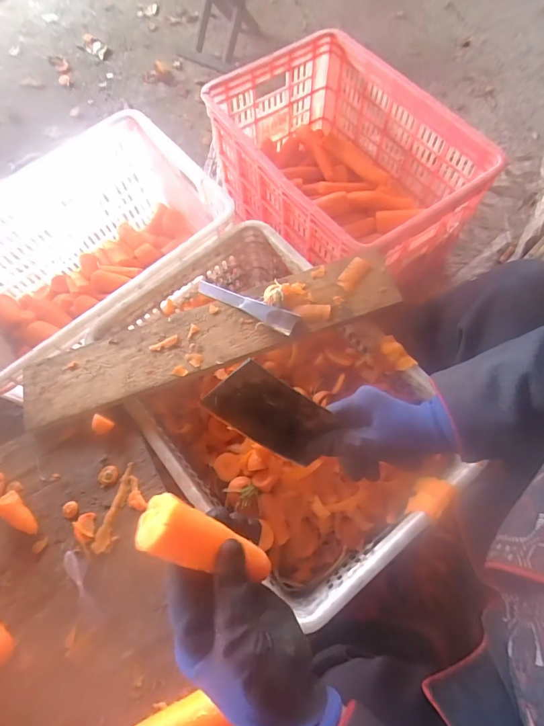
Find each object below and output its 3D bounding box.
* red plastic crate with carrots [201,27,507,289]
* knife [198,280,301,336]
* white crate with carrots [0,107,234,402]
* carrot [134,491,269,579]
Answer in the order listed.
[{"bbox_3d":[0.132,-0.428,0.857,0.374,0.253,0.538,-32,71,-10],"label":"red plastic crate with carrots"},{"bbox_3d":[-0.040,-0.085,0.582,0.161,0.012,0.034,24,71,11],"label":"knife"},{"bbox_3d":[-0.358,-0.188,0.798,0.515,0.257,0.387,-41,72,-13],"label":"white crate with carrots"},{"bbox_3d":[-0.043,0.130,0.289,0.105,0.037,0.035,35,67,-31],"label":"carrot"}]

